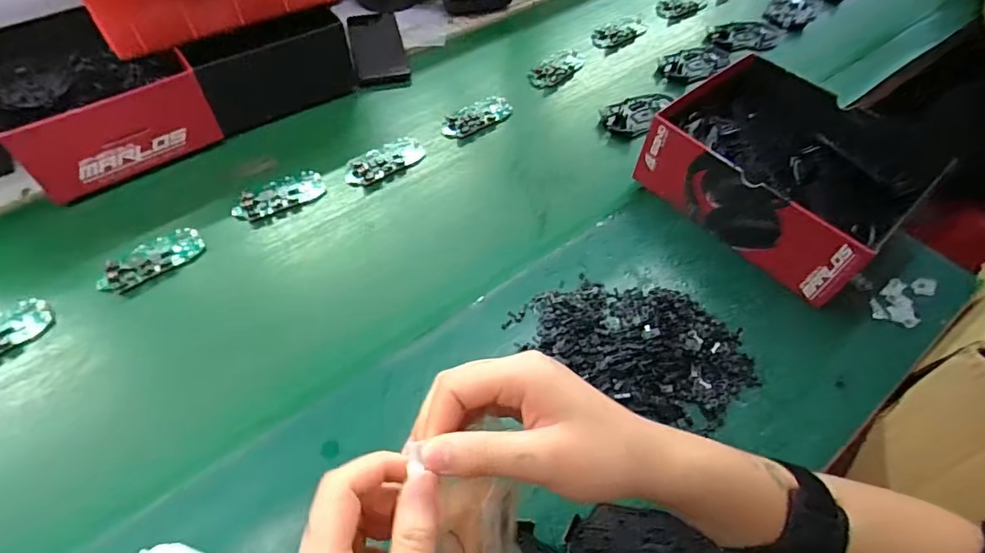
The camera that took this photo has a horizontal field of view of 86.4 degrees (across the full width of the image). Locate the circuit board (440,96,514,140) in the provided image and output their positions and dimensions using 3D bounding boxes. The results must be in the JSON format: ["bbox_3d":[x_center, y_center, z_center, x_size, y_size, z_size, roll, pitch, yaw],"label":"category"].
[{"bbox_3d":[-0.019,-0.204,0.676,0.100,0.017,0.044,-37,63,-25],"label":"circuit board"}]

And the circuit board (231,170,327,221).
[{"bbox_3d":[-0.237,-0.090,0.584,0.097,0.011,0.043,-24,58,-18],"label":"circuit board"}]

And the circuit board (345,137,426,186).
[{"bbox_3d":[-0.128,-0.137,0.624,0.100,0.011,0.043,-31,61,-22],"label":"circuit board"}]

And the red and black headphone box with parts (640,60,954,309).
[{"bbox_3d":[0.310,-0.118,0.567,0.214,0.093,0.240,-35,62,-24],"label":"red and black headphone box with parts"}]

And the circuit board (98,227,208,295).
[{"bbox_3d":[-0.343,-0.017,0.527,0.097,0.011,0.044,-34,62,-23],"label":"circuit board"}]

